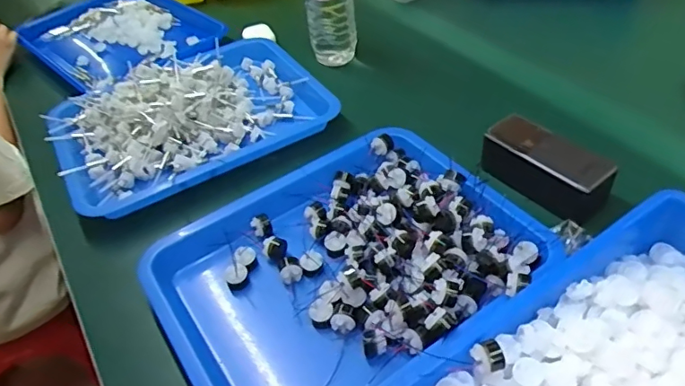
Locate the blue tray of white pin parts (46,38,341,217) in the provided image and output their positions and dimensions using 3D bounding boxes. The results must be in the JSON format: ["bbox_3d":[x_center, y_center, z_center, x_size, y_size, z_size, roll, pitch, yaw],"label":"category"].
[{"bbox_3d":[-0.196,-0.114,0.688,0.342,0.063,0.255,-29,48,-21],"label":"blue tray of white pin parts"}]

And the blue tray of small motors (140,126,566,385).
[{"bbox_3d":[0.000,0.068,0.496,0.325,0.056,0.269,-30,49,-21],"label":"blue tray of small motors"}]

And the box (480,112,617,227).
[{"bbox_3d":[0.206,-0.029,0.547,0.058,0.052,0.128,-34,50,-25],"label":"box"}]

